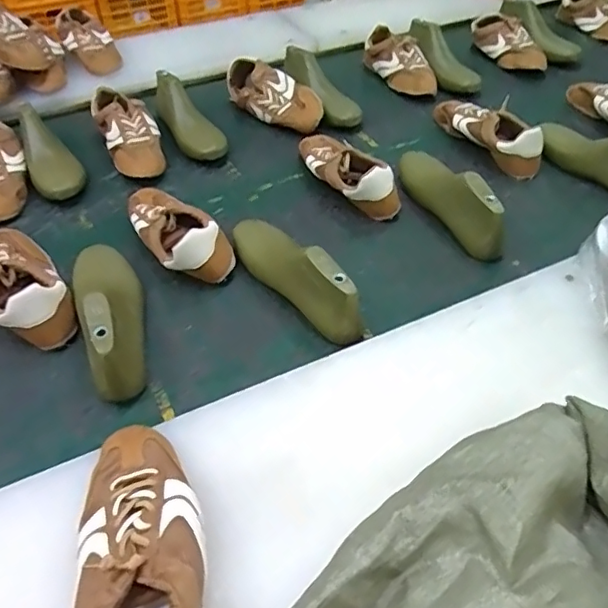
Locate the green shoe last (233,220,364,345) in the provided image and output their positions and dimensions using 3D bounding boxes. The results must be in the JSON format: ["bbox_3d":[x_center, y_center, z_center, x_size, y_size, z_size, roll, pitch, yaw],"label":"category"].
[{"bbox_3d":[-0.006,-0.045,0.767,0.070,0.084,0.237,-33,54,-26],"label":"green shoe last"}]

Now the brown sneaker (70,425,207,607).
[{"bbox_3d":[-0.137,0.208,0.477,0.107,0.096,0.258,-8,47,-6],"label":"brown sneaker"}]

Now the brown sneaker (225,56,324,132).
[{"bbox_3d":[-0.055,-0.432,1.173,0.253,0.070,0.103,33,56,29],"label":"brown sneaker"}]

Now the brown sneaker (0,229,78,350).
[{"bbox_3d":[-0.389,-0.031,0.771,0.104,0.073,0.226,-27,51,-21],"label":"brown sneaker"}]

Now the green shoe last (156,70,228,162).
[{"bbox_3d":[-0.228,-0.372,1.103,0.089,0.085,0.256,-18,49,-14],"label":"green shoe last"}]

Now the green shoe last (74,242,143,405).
[{"bbox_3d":[-0.249,0.001,0.729,0.080,0.098,0.233,-18,49,-14],"label":"green shoe last"}]

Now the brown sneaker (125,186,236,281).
[{"bbox_3d":[-0.204,-0.125,0.869,0.104,0.072,0.258,-28,52,-22],"label":"brown sneaker"}]

